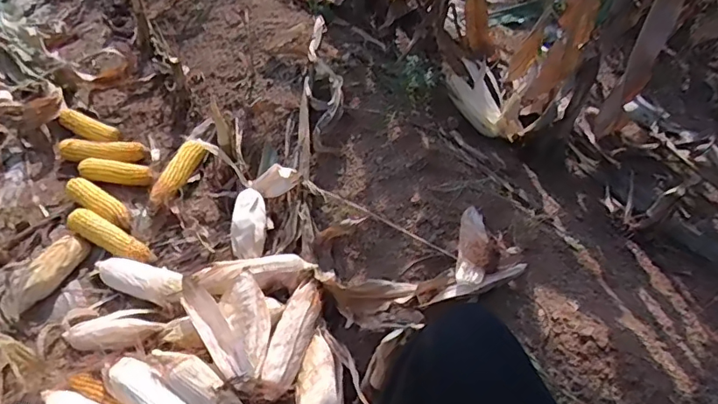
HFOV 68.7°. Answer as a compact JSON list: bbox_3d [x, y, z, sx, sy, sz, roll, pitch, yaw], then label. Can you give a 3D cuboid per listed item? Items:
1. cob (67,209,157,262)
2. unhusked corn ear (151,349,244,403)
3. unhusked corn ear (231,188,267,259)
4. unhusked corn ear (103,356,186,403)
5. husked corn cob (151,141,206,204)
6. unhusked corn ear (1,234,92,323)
[{"bbox_3d":[-0.536,0.078,1.140,0.223,0.047,0.057,25,50,16],"label":"cob"},{"bbox_3d":[-0.243,0.327,0.869,0.250,0.056,0.061,43,58,8],"label":"unhusked corn ear"},{"bbox_3d":[-0.244,0.043,1.169,0.075,0.051,0.178,1,48,-5],"label":"unhusked corn ear"},{"bbox_3d":[-0.349,0.322,0.879,0.205,0.045,0.061,29,52,19],"label":"unhusked corn ear"},{"bbox_3d":[-0.424,-0.066,1.223,0.062,0.058,0.175,21,64,15],"label":"husked corn cob"},{"bbox_3d":[-0.649,0.145,1.082,0.084,0.051,0.200,29,52,19],"label":"unhusked corn ear"}]

